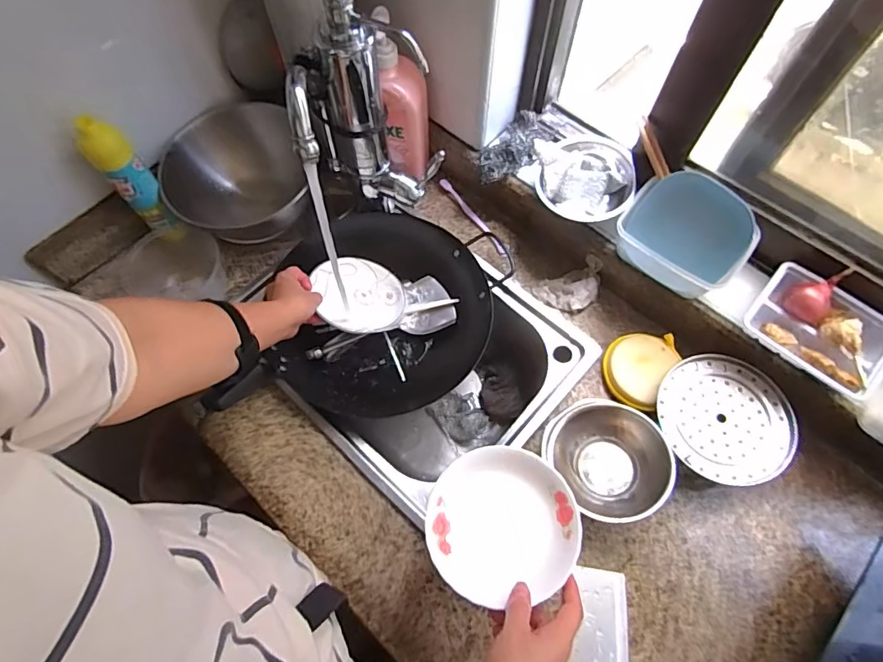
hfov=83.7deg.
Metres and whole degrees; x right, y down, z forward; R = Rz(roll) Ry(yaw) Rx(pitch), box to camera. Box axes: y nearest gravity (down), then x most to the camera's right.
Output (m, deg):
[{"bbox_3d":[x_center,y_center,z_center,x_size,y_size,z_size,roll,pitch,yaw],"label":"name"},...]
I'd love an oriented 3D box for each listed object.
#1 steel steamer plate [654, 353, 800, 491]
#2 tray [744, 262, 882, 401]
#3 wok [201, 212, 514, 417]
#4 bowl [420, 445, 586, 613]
[{"bbox_3d":[0.373,0.113,0.648,0.162,0.010,0.169,0,65,1],"label":"steel steamer plate"},{"bbox_3d":[0.483,-0.002,0.622,0.165,0.052,0.112,41,73,16],"label":"tray"},{"bbox_3d":[-0.088,-0.020,0.769,0.323,0.099,0.313,9,66,5],"label":"wok"},{"bbox_3d":[0.062,0.197,0.512,0.150,0.031,0.143,-10,66,-4],"label":"bowl"}]

